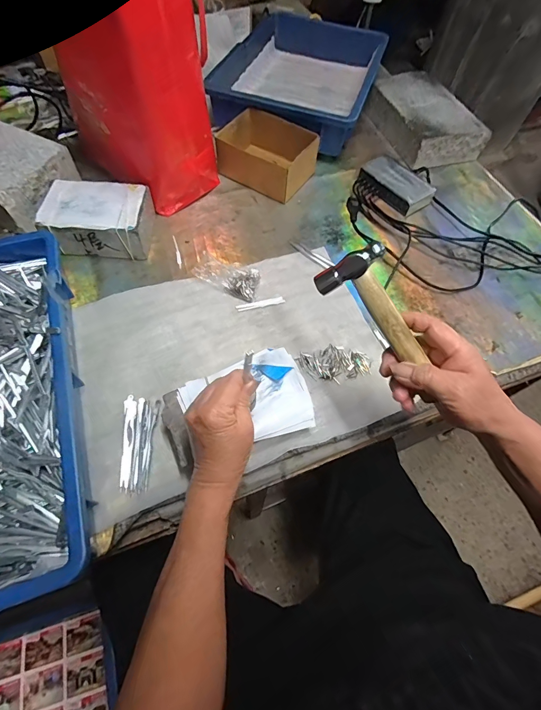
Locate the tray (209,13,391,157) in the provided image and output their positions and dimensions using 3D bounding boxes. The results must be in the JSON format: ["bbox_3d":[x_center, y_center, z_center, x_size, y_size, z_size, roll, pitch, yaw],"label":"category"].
[{"bbox_3d":[0.071,-0.585,0.754,0.280,0.089,0.401,17,62,6],"label":"tray"}]

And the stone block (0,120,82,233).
[{"bbox_3d":[-0.459,-0.305,0.586,0.232,0.078,0.147,24,63,10],"label":"stone block"}]

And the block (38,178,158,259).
[{"bbox_3d":[-0.264,-0.211,0.557,0.147,0.065,0.107,-2,61,-5],"label":"block"}]

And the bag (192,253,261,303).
[{"bbox_3d":[-0.065,-0.123,0.535,0.091,0.037,0.058,14,61,5],"label":"bag"}]

